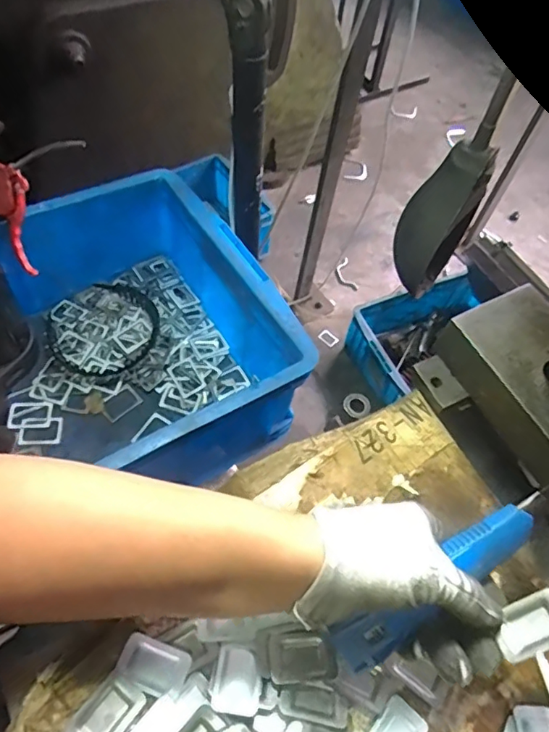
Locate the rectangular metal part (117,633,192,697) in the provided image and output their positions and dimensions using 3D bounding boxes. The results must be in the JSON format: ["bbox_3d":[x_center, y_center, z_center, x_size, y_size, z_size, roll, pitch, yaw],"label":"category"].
[{"bbox_3d":[-0.071,0.175,0.307,0.038,0.006,0.026,18,59,5],"label":"rectangular metal part"}]

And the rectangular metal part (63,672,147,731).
[{"bbox_3d":[-0.093,0.194,0.291,0.025,0.009,0.039,38,63,16],"label":"rectangular metal part"}]

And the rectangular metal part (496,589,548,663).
[{"bbox_3d":[0.136,0.136,0.276,0.038,0.004,0.026,-36,37,17],"label":"rectangular metal part"}]

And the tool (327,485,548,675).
[{"bbox_3d":[0.116,0.104,0.297,0.190,0.021,0.026,-34,66,-9],"label":"tool"}]

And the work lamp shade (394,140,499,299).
[{"bbox_3d":[0.177,-0.157,0.586,0.069,0.198,0.118,27,60,10],"label":"work lamp shade"}]

